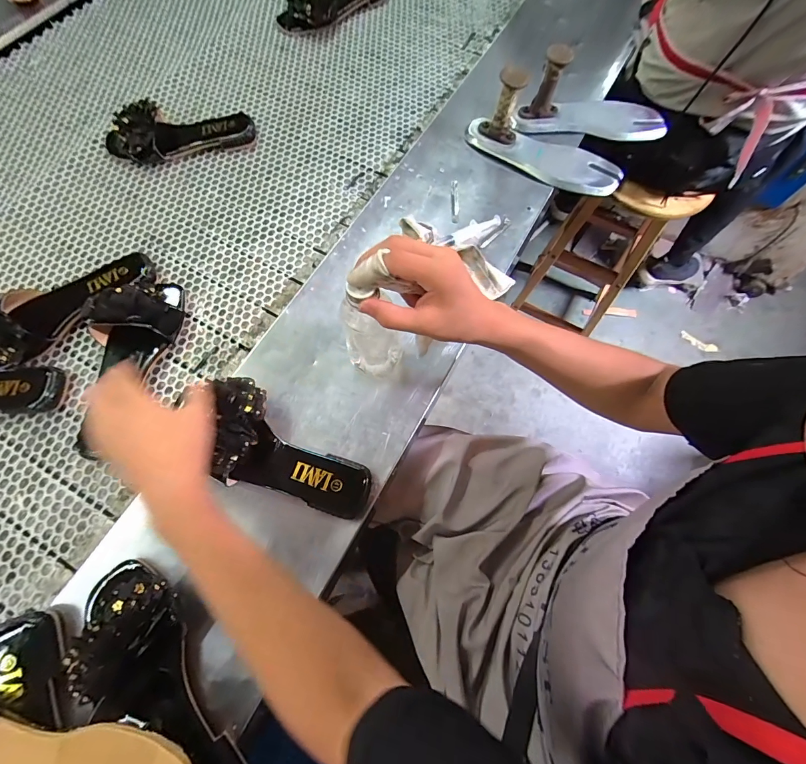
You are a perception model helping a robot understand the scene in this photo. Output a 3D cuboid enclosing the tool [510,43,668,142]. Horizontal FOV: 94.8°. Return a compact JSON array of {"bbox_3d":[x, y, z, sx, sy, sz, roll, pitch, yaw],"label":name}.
[{"bbox_3d":[0.316,-0.465,0.596,0.241,0.115,0.077,6,70,1],"label":"tool"}]

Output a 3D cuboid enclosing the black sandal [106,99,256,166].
[{"bbox_3d":[-0.391,-0.440,0.644,0.247,0.059,0.094,-15,71,-6],"label":"black sandal"}]

